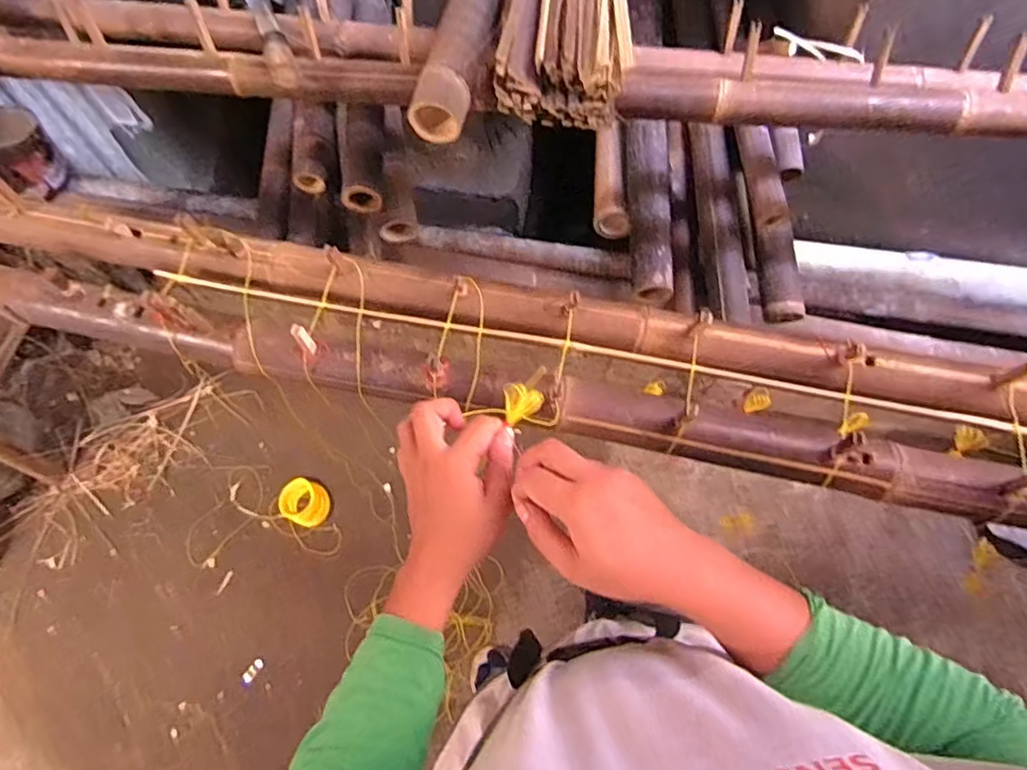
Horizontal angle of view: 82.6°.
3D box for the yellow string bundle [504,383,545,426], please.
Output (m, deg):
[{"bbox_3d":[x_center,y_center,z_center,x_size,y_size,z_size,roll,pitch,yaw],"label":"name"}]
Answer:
[{"bbox_3d":[0.007,0.013,0.502,0.034,0.015,0.028,-27,73,-9],"label":"yellow string bundle"}]

